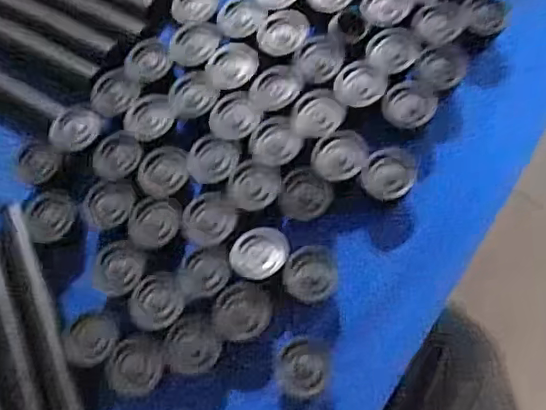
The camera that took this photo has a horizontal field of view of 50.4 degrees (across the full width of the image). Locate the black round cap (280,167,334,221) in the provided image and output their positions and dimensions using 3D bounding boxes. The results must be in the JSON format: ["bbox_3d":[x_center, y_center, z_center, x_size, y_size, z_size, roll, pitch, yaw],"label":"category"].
[{"bbox_3d":[0.021,-0.007,0.388,0.035,0.006,0.033,-2,70,5],"label":"black round cap"}]

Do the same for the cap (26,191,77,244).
[{"bbox_3d":[-0.159,0.009,0.414,0.038,0.009,0.036,-2,70,5],"label":"cap"}]

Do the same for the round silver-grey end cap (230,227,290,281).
[{"bbox_3d":[-0.009,0.031,0.381,0.036,0.006,0.035,-2,70,5],"label":"round silver-grey end cap"}]

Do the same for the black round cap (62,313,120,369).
[{"bbox_3d":[-0.120,0.089,0.380,0.037,0.011,0.032,2,70,6],"label":"black round cap"}]

